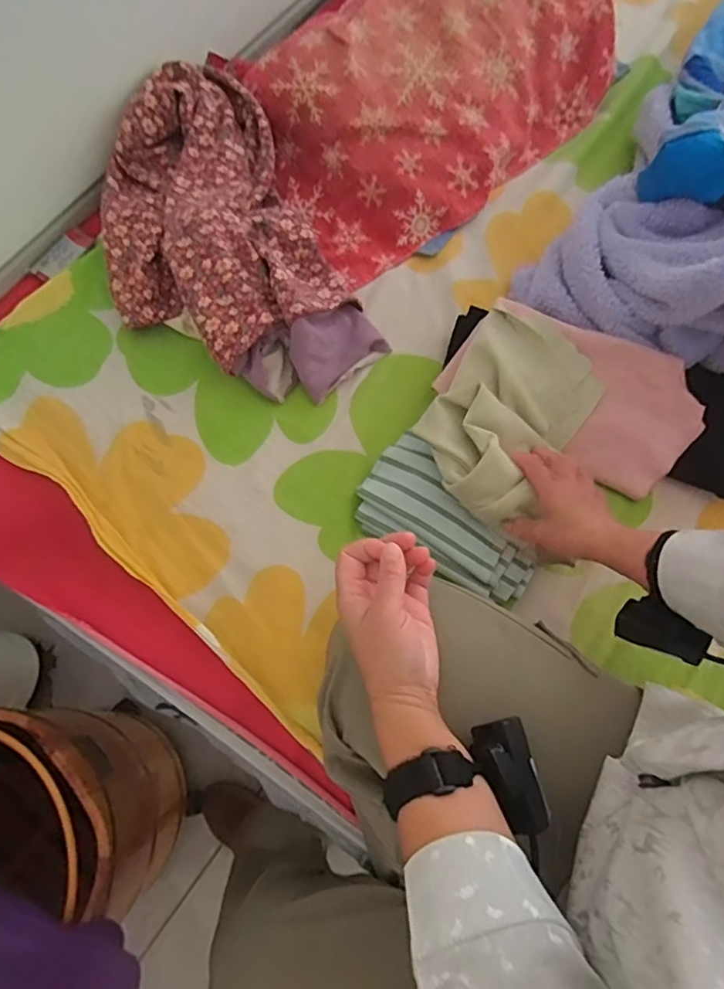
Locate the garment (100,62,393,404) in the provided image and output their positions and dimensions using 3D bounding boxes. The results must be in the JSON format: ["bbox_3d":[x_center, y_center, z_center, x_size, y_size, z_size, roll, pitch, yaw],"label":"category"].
[{"bbox_3d":[-0.176,-0.304,0.683,0.259,0.095,0.433,-25,73,-8],"label":"garment"}]

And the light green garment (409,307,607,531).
[{"bbox_3d":[0.154,-0.083,0.609,0.148,0.060,0.220,33,75,10],"label":"light green garment"}]

